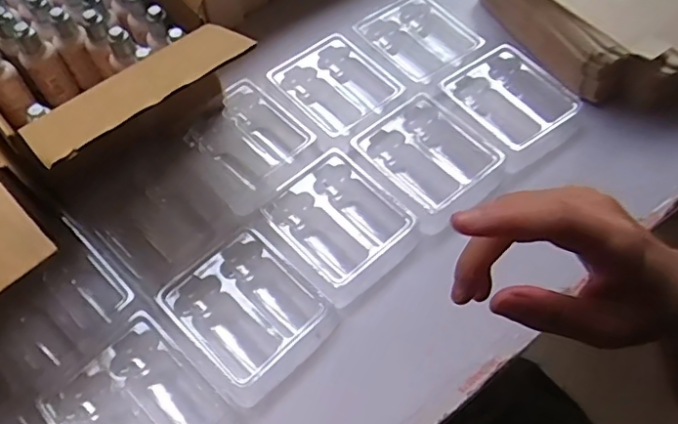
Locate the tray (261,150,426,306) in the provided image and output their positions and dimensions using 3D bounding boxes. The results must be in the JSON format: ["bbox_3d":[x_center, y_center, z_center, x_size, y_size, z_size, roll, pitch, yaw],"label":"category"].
[{"bbox_3d":[-0.003,0.005,0.421,0.089,0.014,0.106,-40,66,-21],"label":"tray"}]

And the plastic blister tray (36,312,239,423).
[{"bbox_3d":[-0.129,0.129,0.357,0.103,0.016,0.087,39,67,22],"label":"plastic blister tray"}]

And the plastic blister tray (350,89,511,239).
[{"bbox_3d":[0.071,-0.044,0.449,0.090,0.021,0.103,-39,65,-20],"label":"plastic blister tray"}]

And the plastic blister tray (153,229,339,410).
[{"bbox_3d":[-0.065,0.069,0.389,0.103,0.017,0.090,40,67,22],"label":"plastic blister tray"}]

